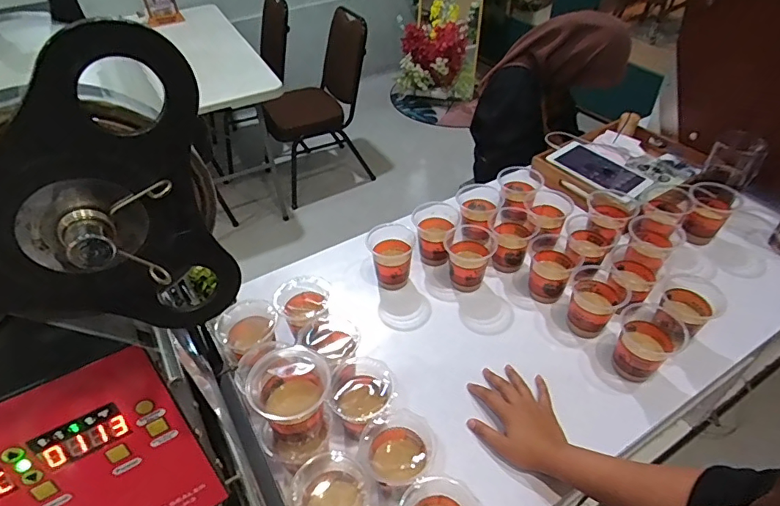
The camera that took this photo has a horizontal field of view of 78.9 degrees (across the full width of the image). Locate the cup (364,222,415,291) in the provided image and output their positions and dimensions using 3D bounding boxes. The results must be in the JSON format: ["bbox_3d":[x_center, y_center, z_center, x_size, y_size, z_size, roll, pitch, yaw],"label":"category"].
[{"bbox_3d":[-0.001,0.009,0.871,0.084,0.099,0.078,6,45,8],"label":"cup"}]

